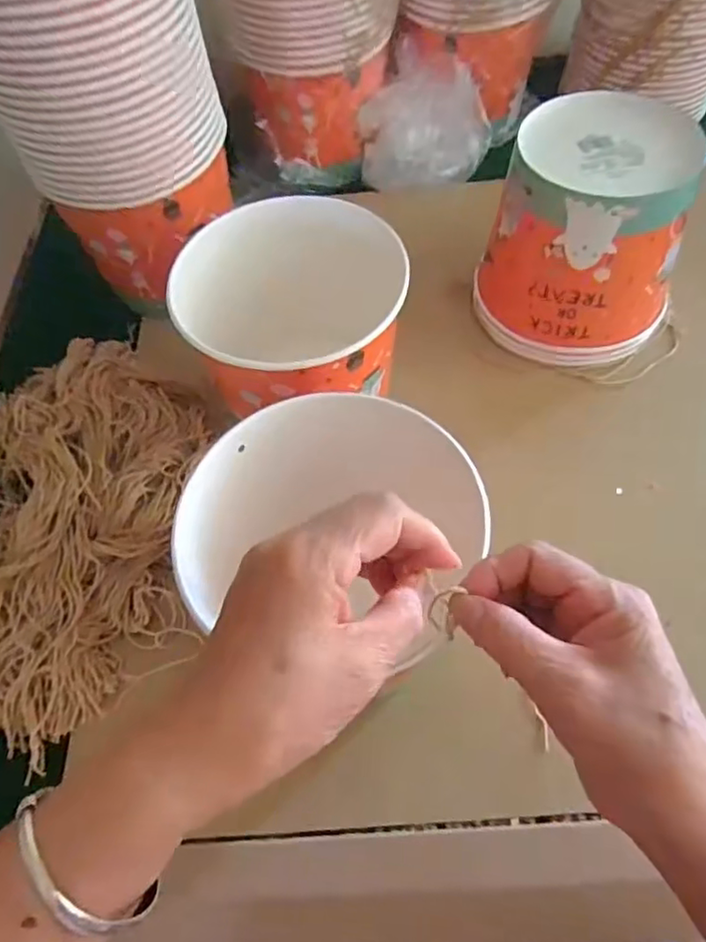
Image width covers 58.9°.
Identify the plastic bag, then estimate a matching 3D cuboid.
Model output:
[{"bbox_3d":[0.075,-0.363,0.649,0.134,0.106,0.072,-2,58,3],"label":"plastic bag"}]

